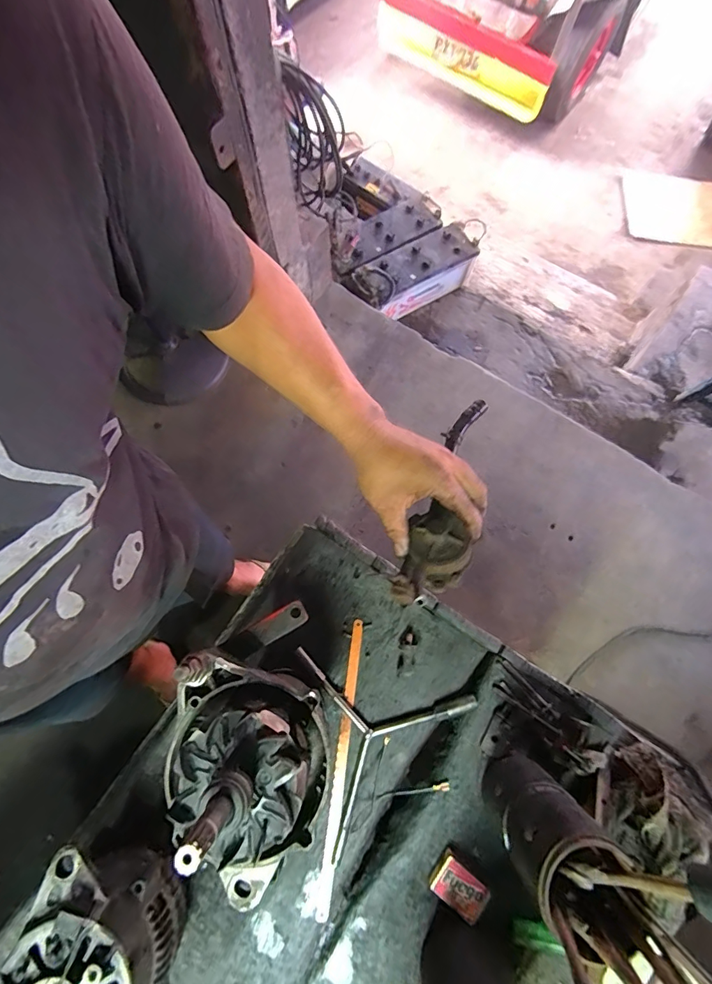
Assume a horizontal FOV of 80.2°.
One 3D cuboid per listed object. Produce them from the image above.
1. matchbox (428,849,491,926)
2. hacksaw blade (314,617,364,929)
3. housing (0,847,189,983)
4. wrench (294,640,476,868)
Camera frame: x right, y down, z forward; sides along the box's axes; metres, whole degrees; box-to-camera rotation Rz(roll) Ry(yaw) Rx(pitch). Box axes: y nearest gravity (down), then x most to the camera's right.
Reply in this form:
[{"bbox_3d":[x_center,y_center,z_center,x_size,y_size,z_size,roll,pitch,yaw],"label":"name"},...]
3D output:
[{"bbox_3d":[0.110,0.420,0.449,0.057,0.014,0.041,35,77,8],"label":"matchbox"},{"bbox_3d":[-0.017,0.313,0.498,0.016,0.009,0.306,7,75,1],"label":"hacksaw blade"},{"bbox_3d":[-0.234,0.412,0.389,0.127,0.110,0.143,11,75,2],"label":"housing"},{"bbox_3d":[0.007,0.312,0.490,0.215,0.029,0.201,16,75,3],"label":"wrench"}]

